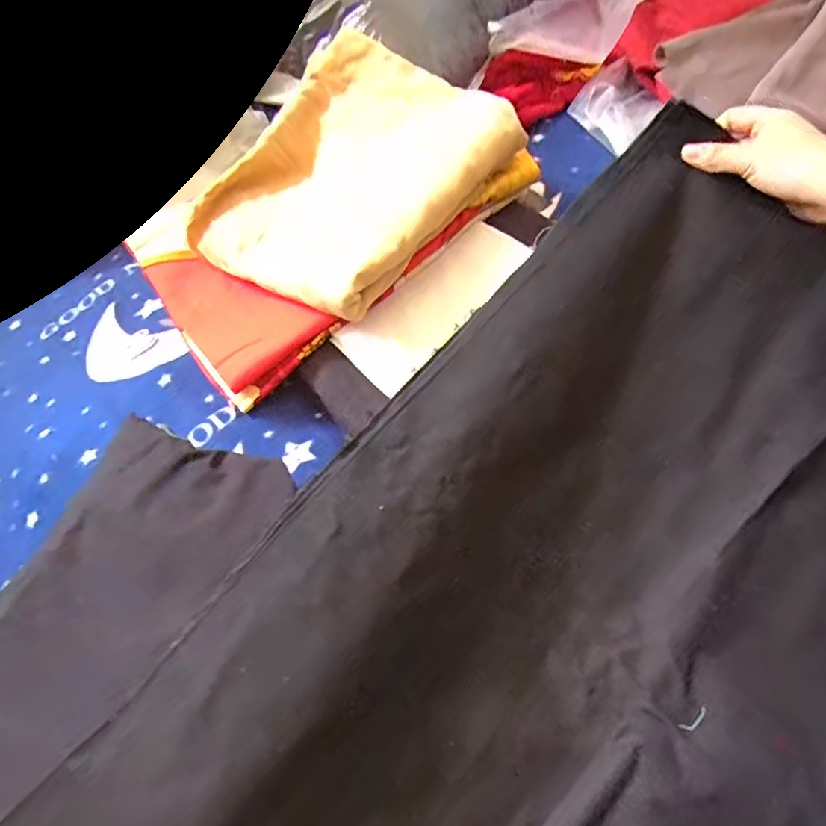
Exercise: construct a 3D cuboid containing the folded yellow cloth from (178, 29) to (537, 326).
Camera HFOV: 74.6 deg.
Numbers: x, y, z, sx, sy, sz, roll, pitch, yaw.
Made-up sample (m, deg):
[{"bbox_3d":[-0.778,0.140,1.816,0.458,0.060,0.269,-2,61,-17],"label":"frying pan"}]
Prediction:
[{"bbox_3d":[-0.058,-0.232,0.516,0.227,0.042,0.274,31,76,24],"label":"folded yellow cloth"}]

